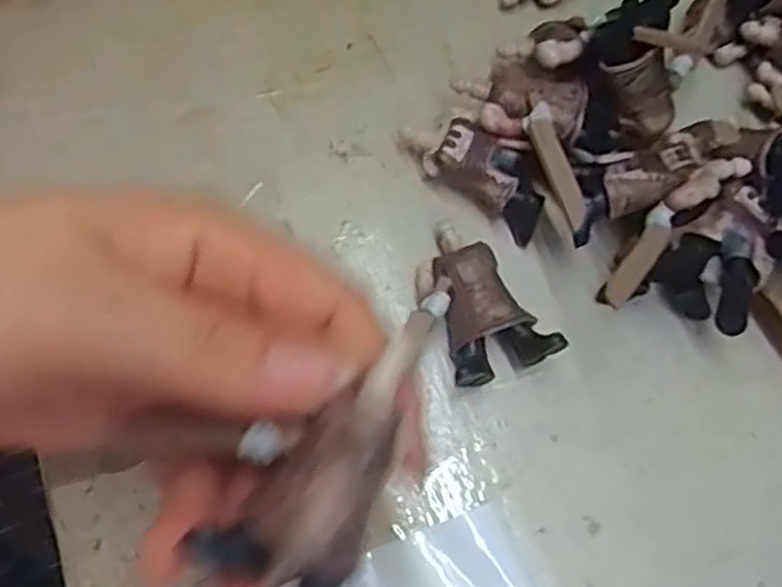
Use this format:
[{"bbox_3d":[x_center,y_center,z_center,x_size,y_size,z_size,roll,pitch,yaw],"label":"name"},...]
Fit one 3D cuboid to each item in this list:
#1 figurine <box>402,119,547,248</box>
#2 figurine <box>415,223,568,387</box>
[{"bbox_3d":[0.032,-0.045,0.282,0.057,0.020,0.023,36,75,11],"label":"figurine"},{"bbox_3d":[0.030,0.002,0.266,0.035,0.021,0.055,-19,72,-6],"label":"figurine"}]

